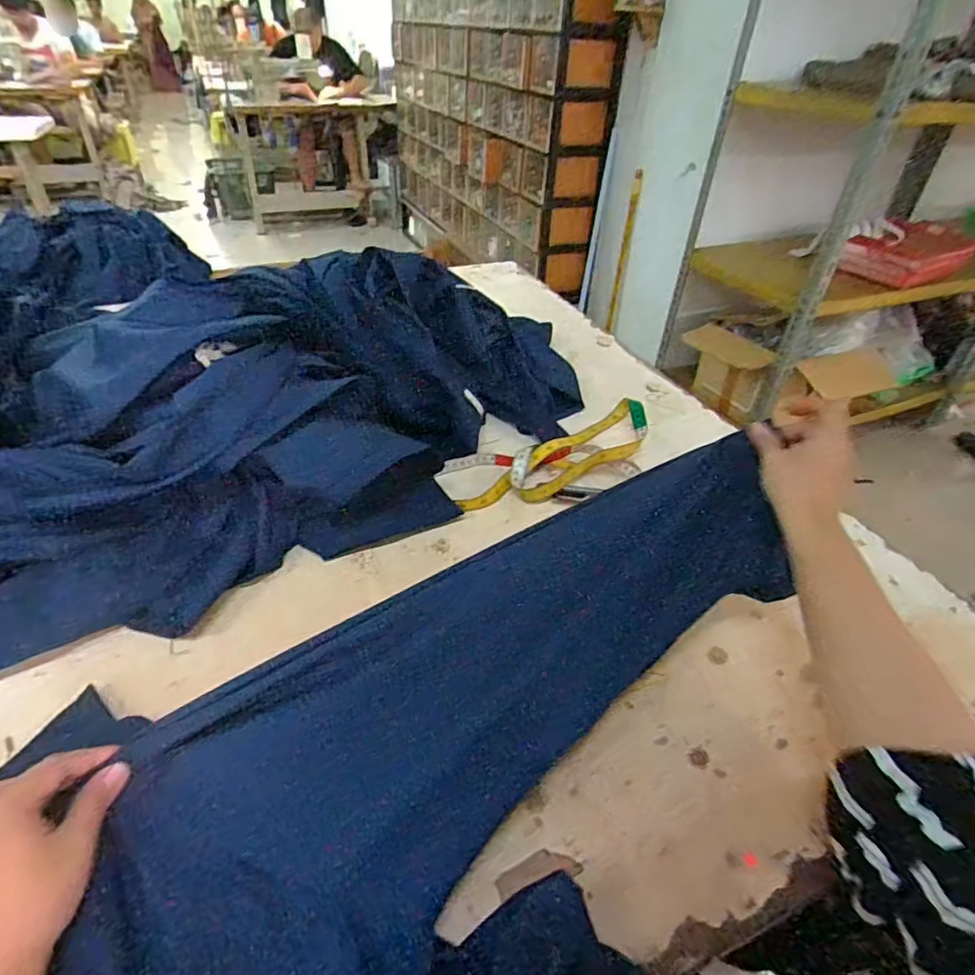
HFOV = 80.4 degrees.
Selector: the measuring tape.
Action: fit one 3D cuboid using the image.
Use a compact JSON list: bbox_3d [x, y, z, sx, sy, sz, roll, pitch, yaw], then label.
[{"bbox_3d":[0.086,-0.037,0.706,0.288,0.032,0.121,-21,39,-20],"label":"measuring tape"}]

